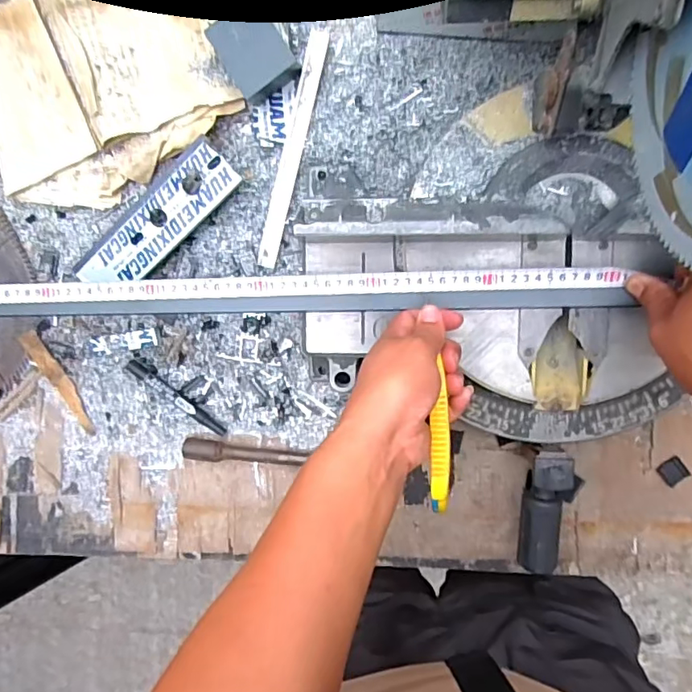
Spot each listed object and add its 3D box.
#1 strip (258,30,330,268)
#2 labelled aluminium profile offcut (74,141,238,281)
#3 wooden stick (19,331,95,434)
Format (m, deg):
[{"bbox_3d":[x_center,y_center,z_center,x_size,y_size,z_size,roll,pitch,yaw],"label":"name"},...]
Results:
[{"bbox_3d":[-0.056,-0.198,0.554,0.022,0.011,0.234,16,98,3],"label":"strip"},{"bbox_3d":[-0.203,-0.128,0.573,0.202,0.026,0.063,-41,92,9],"label":"labelled aluminium profile offcut"},{"bbox_3d":[-0.332,0.042,0.624,0.023,0.005,0.134,-36,93,8],"label":"wooden stick"}]

